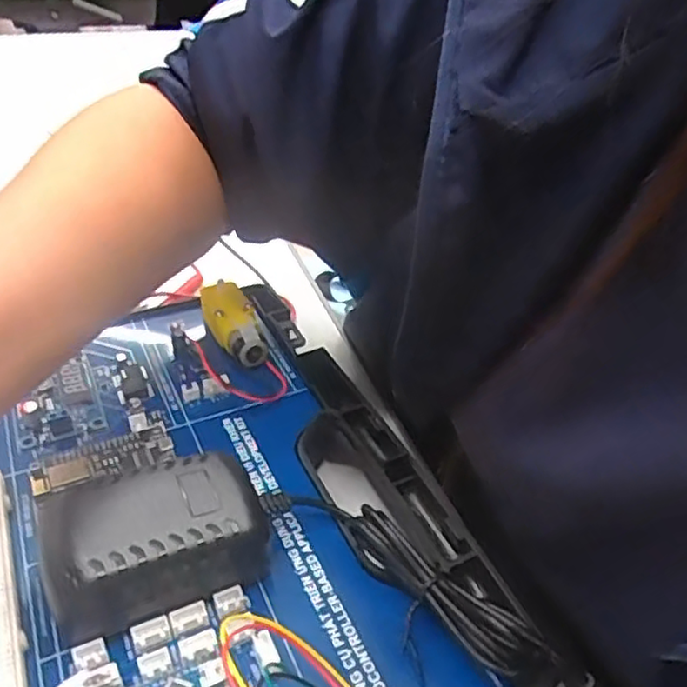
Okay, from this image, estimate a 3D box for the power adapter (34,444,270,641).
[{"bbox_3d":[-0.068,0.071,0.245,0.075,0.031,0.054,-11,38,-17],"label":"power adapter"}]

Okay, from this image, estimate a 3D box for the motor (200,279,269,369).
[{"bbox_3d":[-0.062,-0.010,0.373,0.025,0.023,0.059,-12,39,-18],"label":"motor"}]

